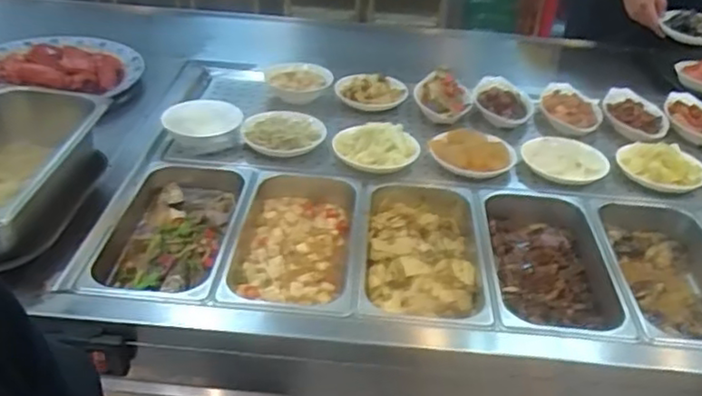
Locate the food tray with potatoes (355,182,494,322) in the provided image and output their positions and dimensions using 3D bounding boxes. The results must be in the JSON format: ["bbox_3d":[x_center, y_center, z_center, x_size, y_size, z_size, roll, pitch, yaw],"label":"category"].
[{"bbox_3d":[0.104,0.094,0.977,0.175,0.071,0.324,4,33,1],"label":"food tray with potatoes"}]

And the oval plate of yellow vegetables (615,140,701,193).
[{"bbox_3d":[0.534,-0.060,1.141,0.146,0.045,0.109,20,36,24],"label":"oval plate of yellow vegetables"}]

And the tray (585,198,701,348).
[{"bbox_3d":[0.467,0.124,0.968,0.186,0.084,0.336,5,33,3],"label":"tray"}]

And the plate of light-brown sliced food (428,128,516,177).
[{"bbox_3d":[0.210,-0.080,1.156,0.142,0.033,0.103,8,33,7],"label":"plate of light-brown sliced food"}]

